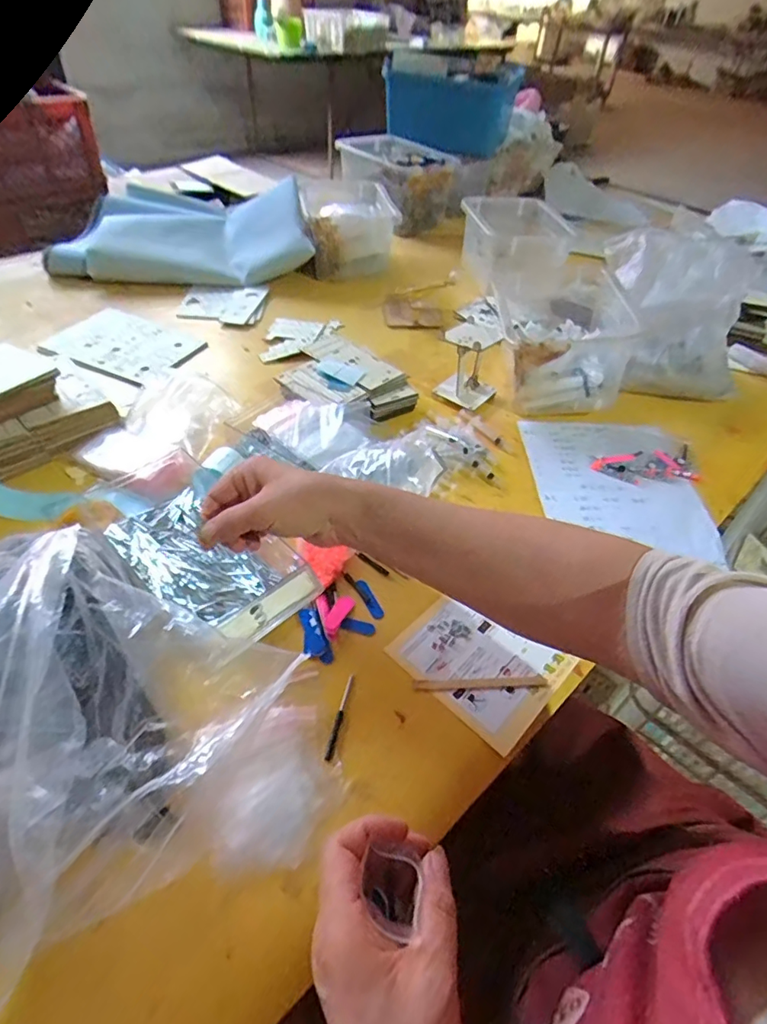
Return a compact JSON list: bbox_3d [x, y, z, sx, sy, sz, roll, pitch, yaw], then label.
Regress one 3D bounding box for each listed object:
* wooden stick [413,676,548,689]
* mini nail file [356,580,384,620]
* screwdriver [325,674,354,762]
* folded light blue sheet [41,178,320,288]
[{"bbox_3d":[0.088,0.155,0.482,0.121,0.004,0.011,0,47,-4],"label":"wooden stick"},{"bbox_3d":[-0.014,0.089,0.540,0.012,0.004,0.048,-18,51,-20],"label":"mini nail file"},{"bbox_3d":[-0.037,0.173,0.453,0.006,0.004,0.077,11,47,6],"label":"screwdriver"},{"bbox_3d":[-0.384,-0.578,1.073,0.467,0.112,0.314,3,46,-3],"label":"folded light blue sheet"}]

